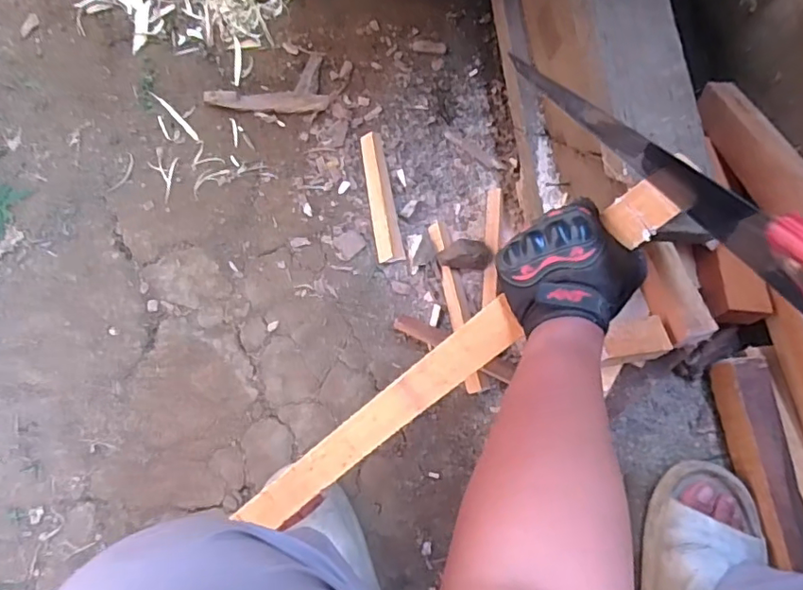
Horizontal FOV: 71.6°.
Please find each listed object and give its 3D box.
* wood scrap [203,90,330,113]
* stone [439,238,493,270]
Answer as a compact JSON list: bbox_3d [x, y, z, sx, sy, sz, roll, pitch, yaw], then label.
[{"bbox_3d":[-0.185,-0.269,0.769,0.166,0.020,0.033,6,79,1],"label":"wood scrap"},{"bbox_3d":[0.082,-0.055,0.719,0.067,0.036,0.045,6,79,1],"label":"stone"}]

